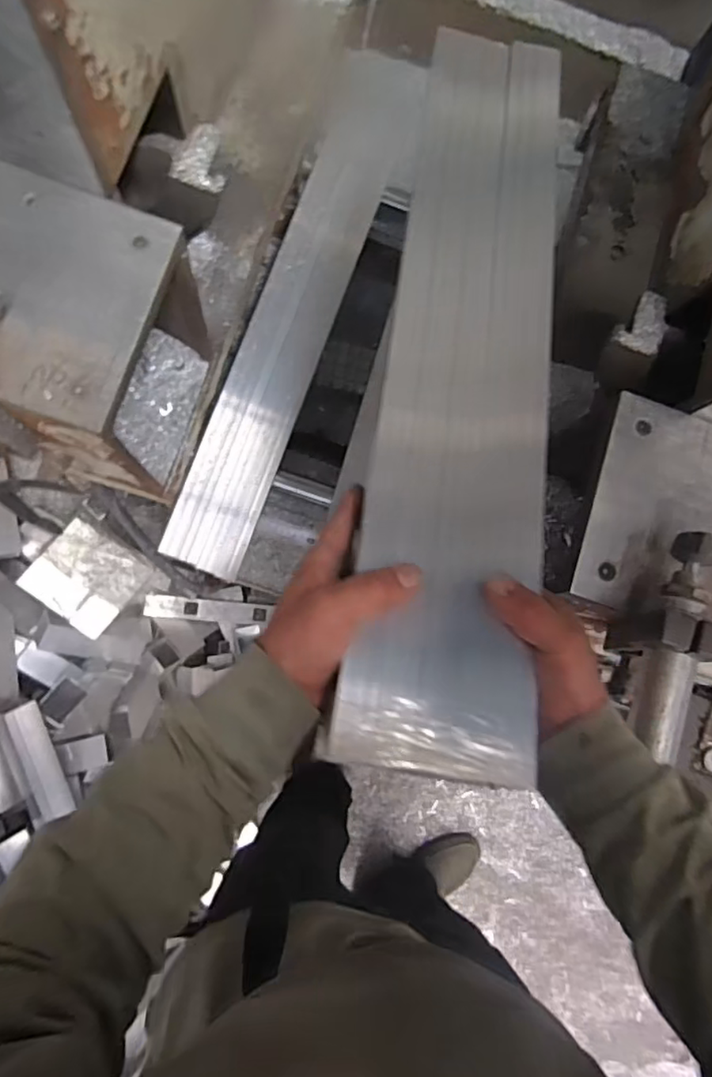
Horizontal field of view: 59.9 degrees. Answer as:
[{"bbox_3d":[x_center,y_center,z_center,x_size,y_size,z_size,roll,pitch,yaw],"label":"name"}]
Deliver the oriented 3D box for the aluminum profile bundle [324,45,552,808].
[{"bbox_3d":[0.094,-0.176,0.498,0.127,0.018,0.692,11,68,-5],"label":"aluminum profile bundle"}]

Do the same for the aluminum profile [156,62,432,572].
[{"bbox_3d":[-0.069,-0.323,0.833,0.106,0.015,0.758,19,82,-4],"label":"aluminum profile"}]

